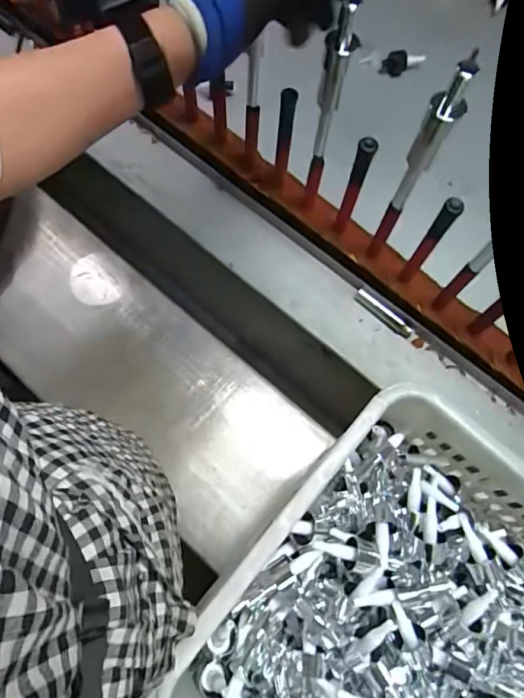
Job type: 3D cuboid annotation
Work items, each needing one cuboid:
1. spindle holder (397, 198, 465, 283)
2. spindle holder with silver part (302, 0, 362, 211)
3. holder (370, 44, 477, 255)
[{"bbox_3d":[0.182,-0.113,0.504,0.018,0.145,0.025,34,78,11],"label":"spindle holder"},{"bbox_3d":[0.067,-0.232,0.480,0.029,0.252,0.030,14,75,6],"label":"spindle holder with silver part"},{"bbox_3d":[0.150,-0.166,0.460,0.027,0.259,0.039,24,76,8],"label":"holder"}]

